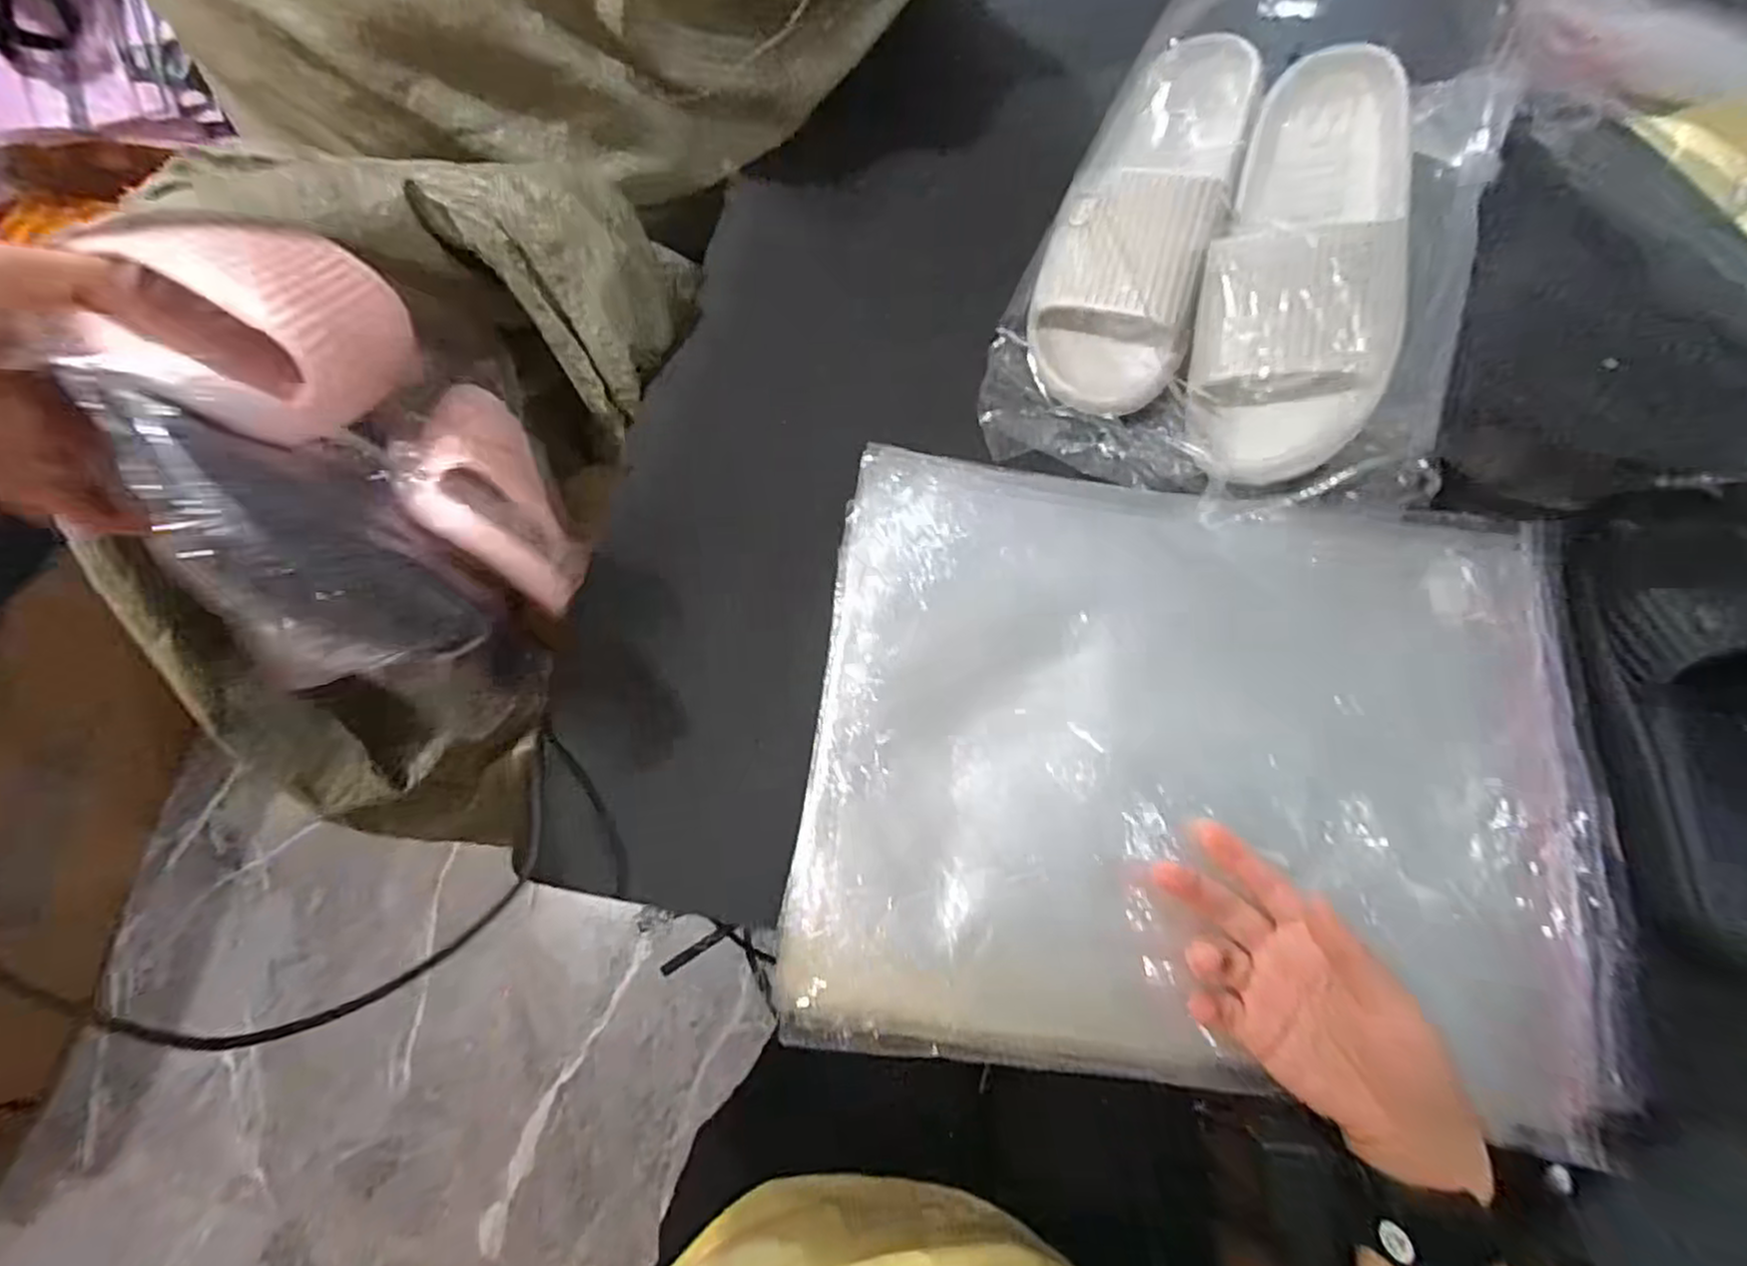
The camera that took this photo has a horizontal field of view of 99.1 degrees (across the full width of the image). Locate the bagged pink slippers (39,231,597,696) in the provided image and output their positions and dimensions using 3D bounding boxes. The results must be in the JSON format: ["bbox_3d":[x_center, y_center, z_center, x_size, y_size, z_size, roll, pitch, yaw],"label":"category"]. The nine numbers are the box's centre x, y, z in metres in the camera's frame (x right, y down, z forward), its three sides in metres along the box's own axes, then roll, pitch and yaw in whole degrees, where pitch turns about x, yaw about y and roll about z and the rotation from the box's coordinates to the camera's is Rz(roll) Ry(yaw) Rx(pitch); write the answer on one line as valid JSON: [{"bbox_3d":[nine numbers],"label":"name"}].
[{"bbox_3d":[-0.238,-0.083,0.350,0.115,0.151,0.214,-37,74,-11],"label":"bagged pink slippers"}]

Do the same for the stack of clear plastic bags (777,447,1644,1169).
[{"bbox_3d":[0.167,0.064,0.377,0.396,0.029,0.305,7,70,4],"label":"stack of clear plastic bags"}]

